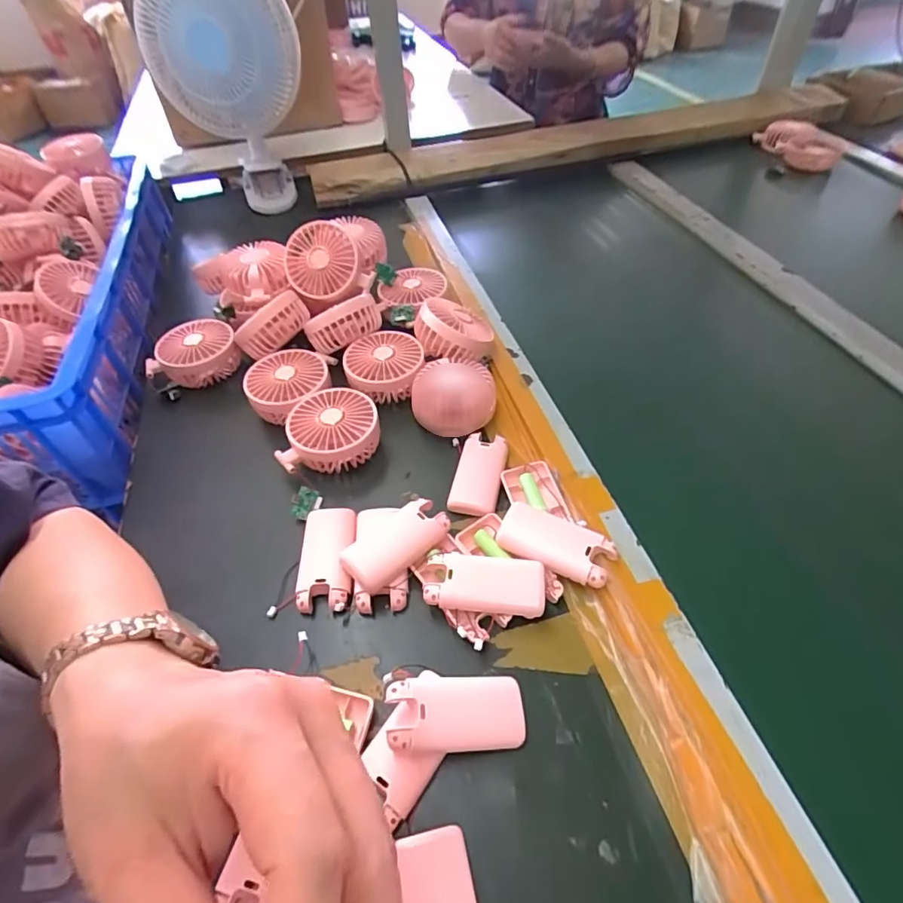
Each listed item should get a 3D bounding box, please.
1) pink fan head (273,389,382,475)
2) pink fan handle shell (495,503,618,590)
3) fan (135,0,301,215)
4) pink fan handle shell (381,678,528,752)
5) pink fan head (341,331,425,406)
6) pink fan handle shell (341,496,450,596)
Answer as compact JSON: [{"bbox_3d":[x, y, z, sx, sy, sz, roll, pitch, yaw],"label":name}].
[{"bbox_3d":[-0.124,-0.020,0.517,0.100,0.045,0.086,-9,49,-4],"label":"pink fan head"},{"bbox_3d":[0.086,0.077,0.429,0.096,0.016,0.044,23,54,22],"label":"pink fan handle shell"},{"bbox_3d":[-0.344,-0.565,0.815,0.215,0.328,0.126,-18,50,-12],"label":"fan"},{"bbox_3d":[0.005,0.175,0.343,0.097,0.013,0.045,9,60,-19],"label":"pink fan handle shell"},{"bbox_3d":[-0.076,-0.098,0.585,0.089,0.038,0.086,-5,49,-1],"label":"pink fan head"},{"bbox_3d":[-0.045,0.080,0.437,0.042,0.024,0.091,36,60,29],"label":"pink fan handle shell"}]

